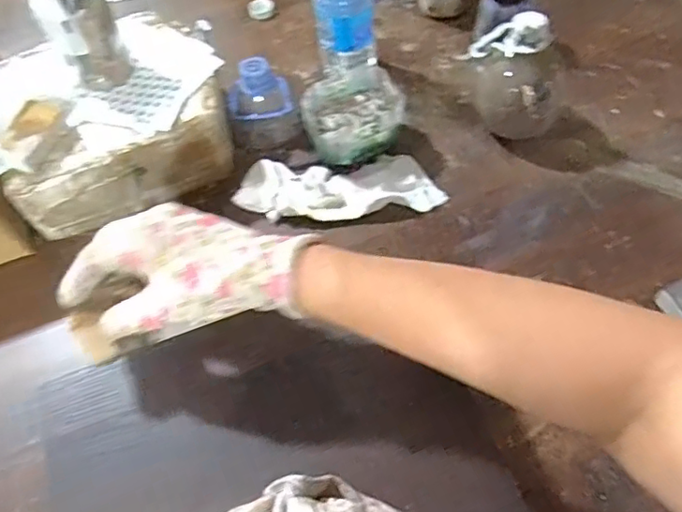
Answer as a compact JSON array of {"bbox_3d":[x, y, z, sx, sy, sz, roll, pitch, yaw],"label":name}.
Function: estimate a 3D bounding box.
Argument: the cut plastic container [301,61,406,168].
[{"bbox_3d":[0.013,-0.153,0.657,0.105,0.064,0.092,-27,62,-12],"label":"cut plastic container"}]

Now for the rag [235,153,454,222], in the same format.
[{"bbox_3d":[-0.002,-0.074,0.636,0.216,0.037,0.078,-11,60,-3],"label":"rag"}]

